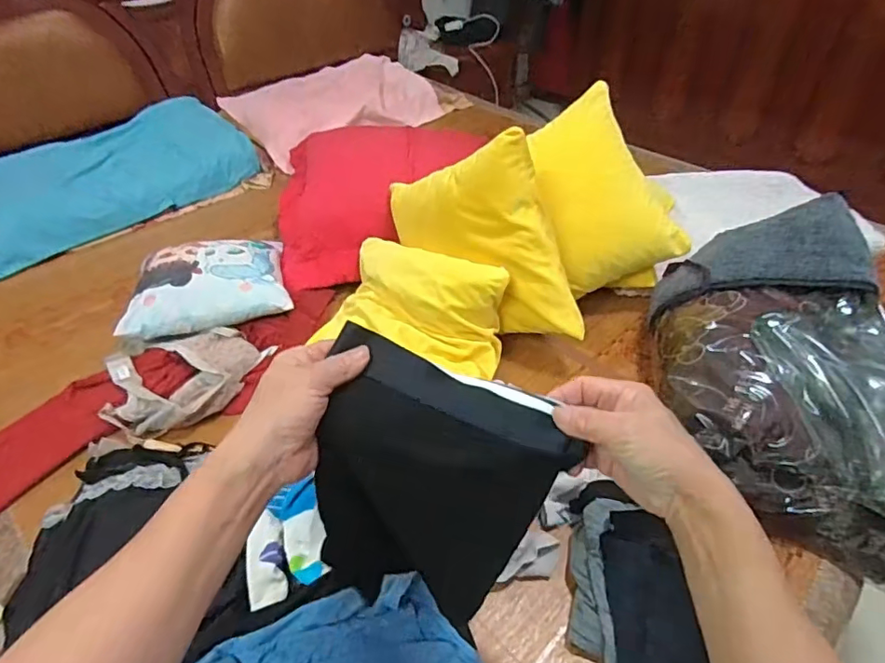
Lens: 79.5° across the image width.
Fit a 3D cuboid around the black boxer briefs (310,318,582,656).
[{"bbox_3d":[-0.032,0.142,0.451,0.203,0.247,0.040,26,20,10],"label":"black boxer briefs"}]

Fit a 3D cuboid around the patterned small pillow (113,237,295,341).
[{"bbox_3d":[-0.464,-0.108,1.063,0.283,0.071,0.258,-11,44,-10],"label":"patterned small pillow"}]

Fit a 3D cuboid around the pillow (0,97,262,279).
[{"bbox_3d":[-0.863,-0.415,1.399,0.686,0.125,0.359,-33,51,-29],"label":"pillow"}]

